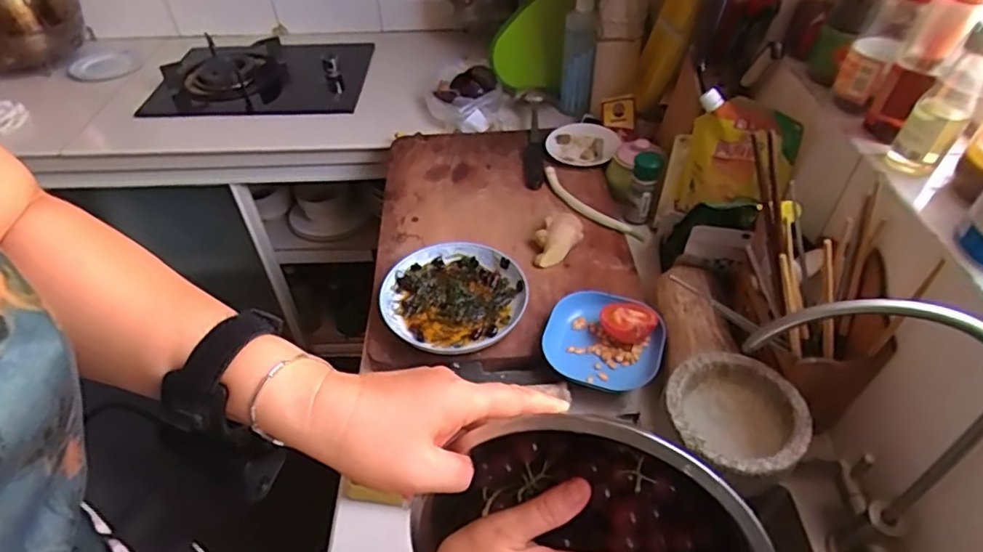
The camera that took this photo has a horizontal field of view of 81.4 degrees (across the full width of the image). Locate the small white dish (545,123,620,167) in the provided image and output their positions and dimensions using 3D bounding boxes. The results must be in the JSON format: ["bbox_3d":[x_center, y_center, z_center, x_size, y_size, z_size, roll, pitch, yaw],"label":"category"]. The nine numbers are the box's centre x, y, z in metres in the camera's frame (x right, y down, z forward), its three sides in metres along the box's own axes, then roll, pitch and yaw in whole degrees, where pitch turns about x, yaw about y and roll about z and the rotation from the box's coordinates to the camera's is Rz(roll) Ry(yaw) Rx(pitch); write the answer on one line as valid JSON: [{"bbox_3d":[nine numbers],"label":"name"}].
[{"bbox_3d":[0.147,-0.220,0.931,0.118,0.027,0.095,11,47,13],"label":"small white dish"}]

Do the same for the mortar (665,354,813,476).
[{"bbox_3d":[0.229,0.142,0.541,0.102,0.079,0.114,-21,48,-18],"label":"mortar"}]

